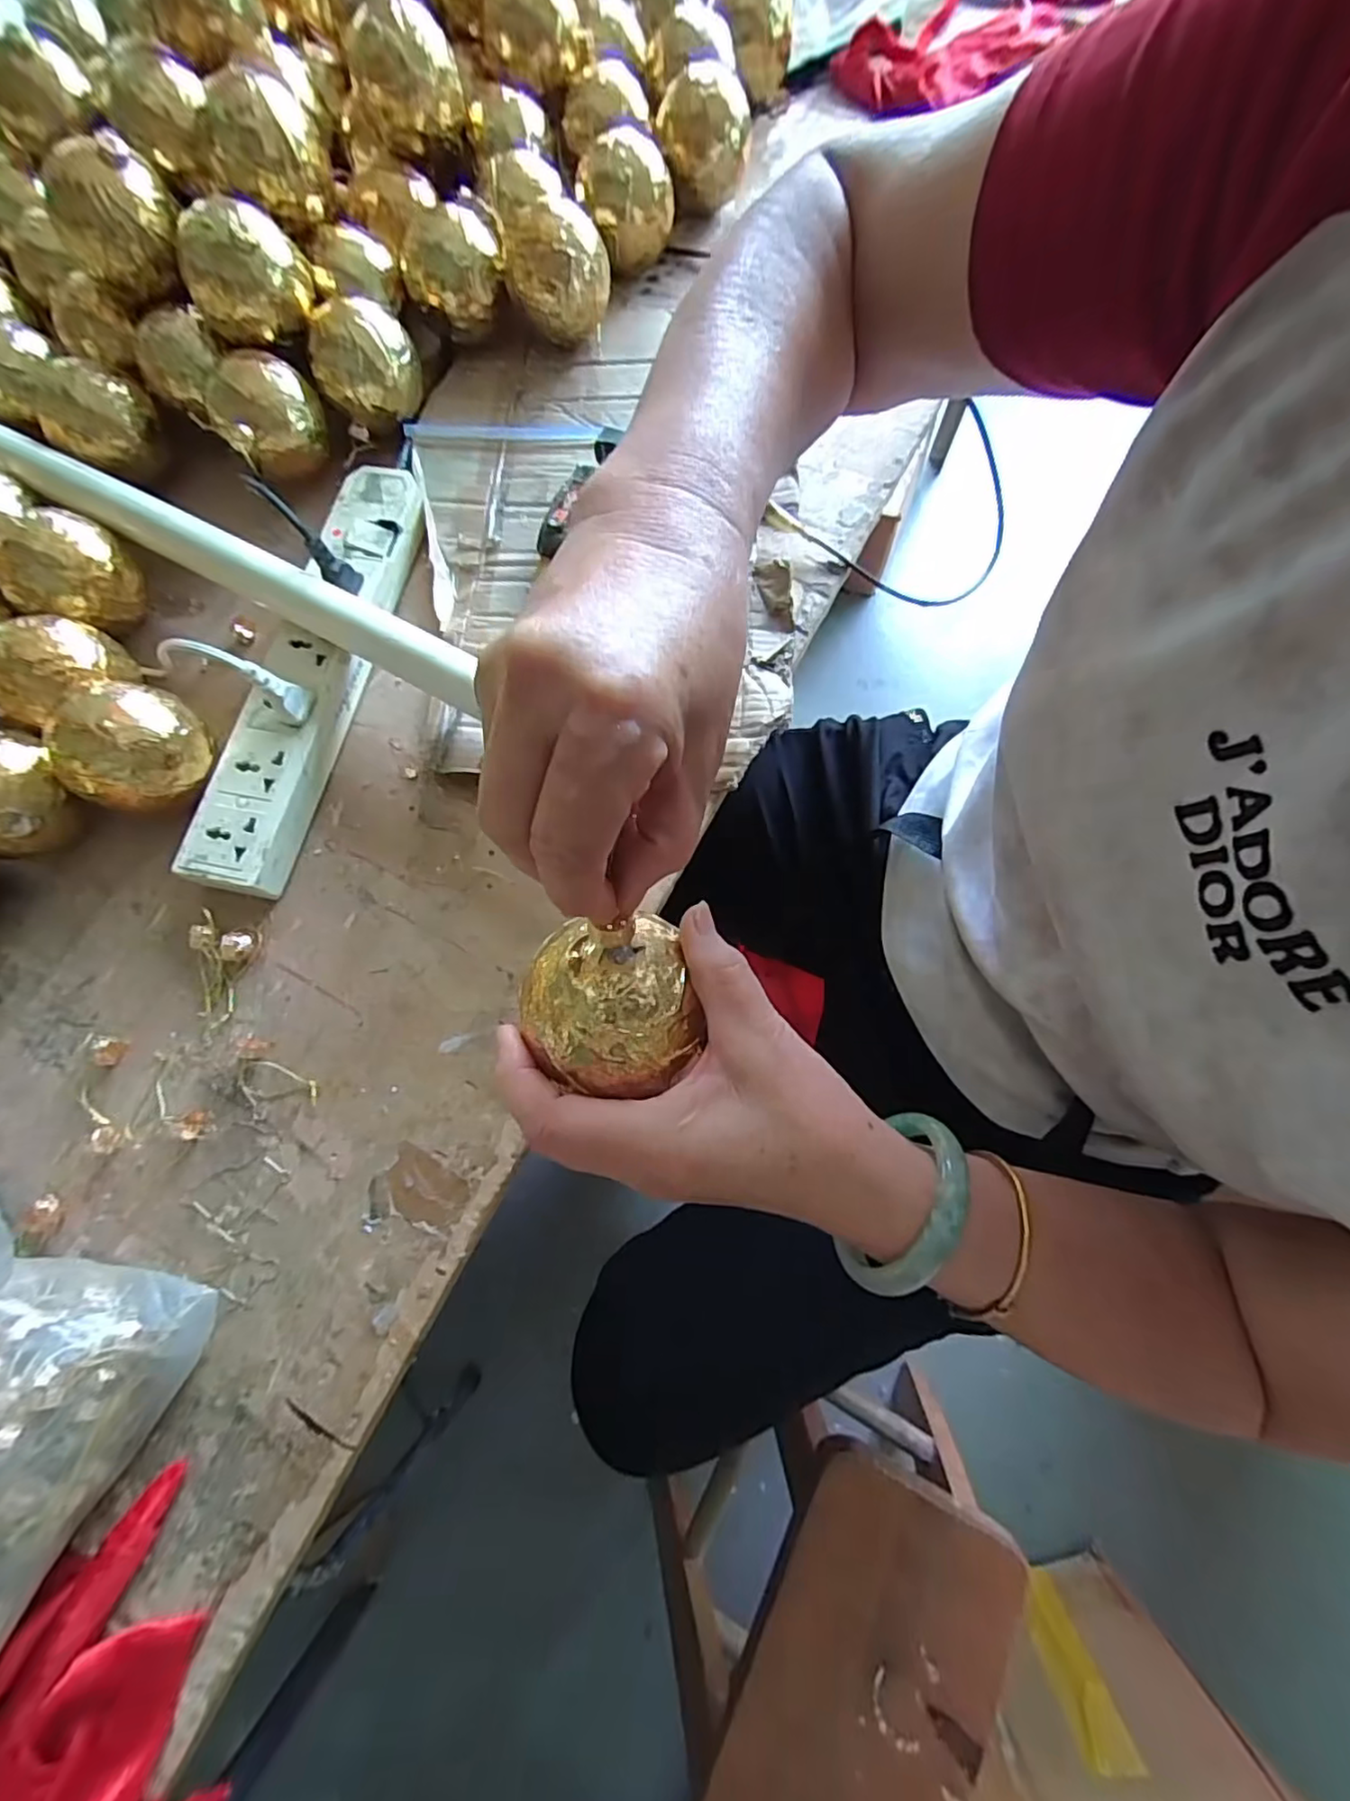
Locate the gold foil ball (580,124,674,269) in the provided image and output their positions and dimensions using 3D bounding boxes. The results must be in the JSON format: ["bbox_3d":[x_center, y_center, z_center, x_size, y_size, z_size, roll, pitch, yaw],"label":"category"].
[{"bbox_3d":[-0.035,-0.553,0.508,0.068,0.076,0.068,-1,74,2],"label":"gold foil ball"}]

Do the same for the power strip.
[{"bbox_3d":[-0.238,-0.155,0.425,0.061,0.030,0.311,11,75,5],"label":"power strip"}]

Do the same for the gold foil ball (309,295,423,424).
[{"bbox_3d":[-0.226,-0.392,0.465,0.072,0.058,0.065,-27,75,-5],"label":"gold foil ball"}]

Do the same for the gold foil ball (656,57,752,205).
[{"bbox_3d":[0.024,-0.619,0.514,0.070,0.062,0.064,-1,74,2],"label":"gold foil ball"}]

